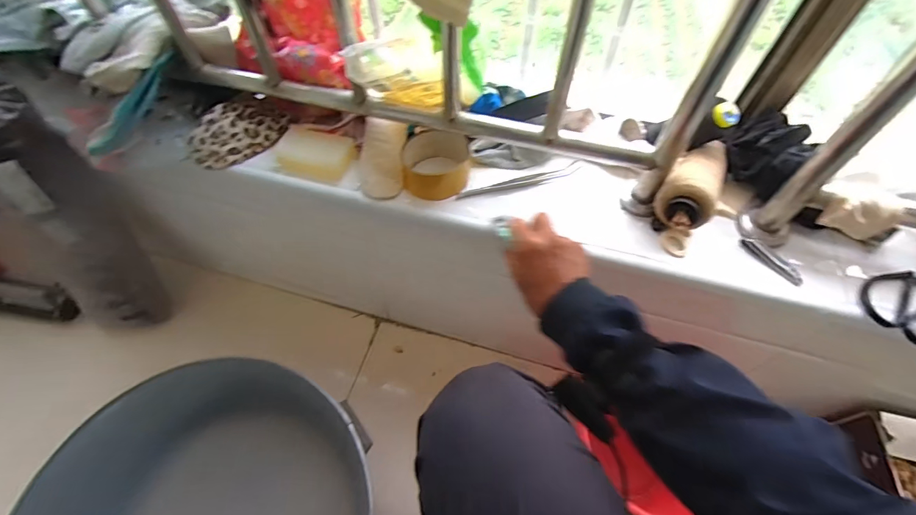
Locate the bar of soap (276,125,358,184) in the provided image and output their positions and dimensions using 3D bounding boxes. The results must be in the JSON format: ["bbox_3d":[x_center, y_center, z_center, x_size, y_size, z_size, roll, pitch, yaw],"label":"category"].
[{"bbox_3d":[-0.199,-0.143,0.582,0.104,0.037,0.074,8,58,5],"label":"bar of soap"}]

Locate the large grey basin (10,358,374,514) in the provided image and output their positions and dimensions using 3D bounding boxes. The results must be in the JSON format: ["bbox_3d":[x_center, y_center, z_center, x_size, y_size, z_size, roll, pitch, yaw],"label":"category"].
[{"bbox_3d":[-0.348,0.383,0.587,0.426,0.157,0.420,0,57,0],"label":"large grey basin"}]

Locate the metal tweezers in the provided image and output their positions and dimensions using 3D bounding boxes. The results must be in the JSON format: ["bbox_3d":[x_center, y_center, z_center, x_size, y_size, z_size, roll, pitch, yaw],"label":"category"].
[{"bbox_3d":[0.082,-0.104,0.547,0.169,0.014,0.015,-12,58,-8],"label":"metal tweezers"}]

